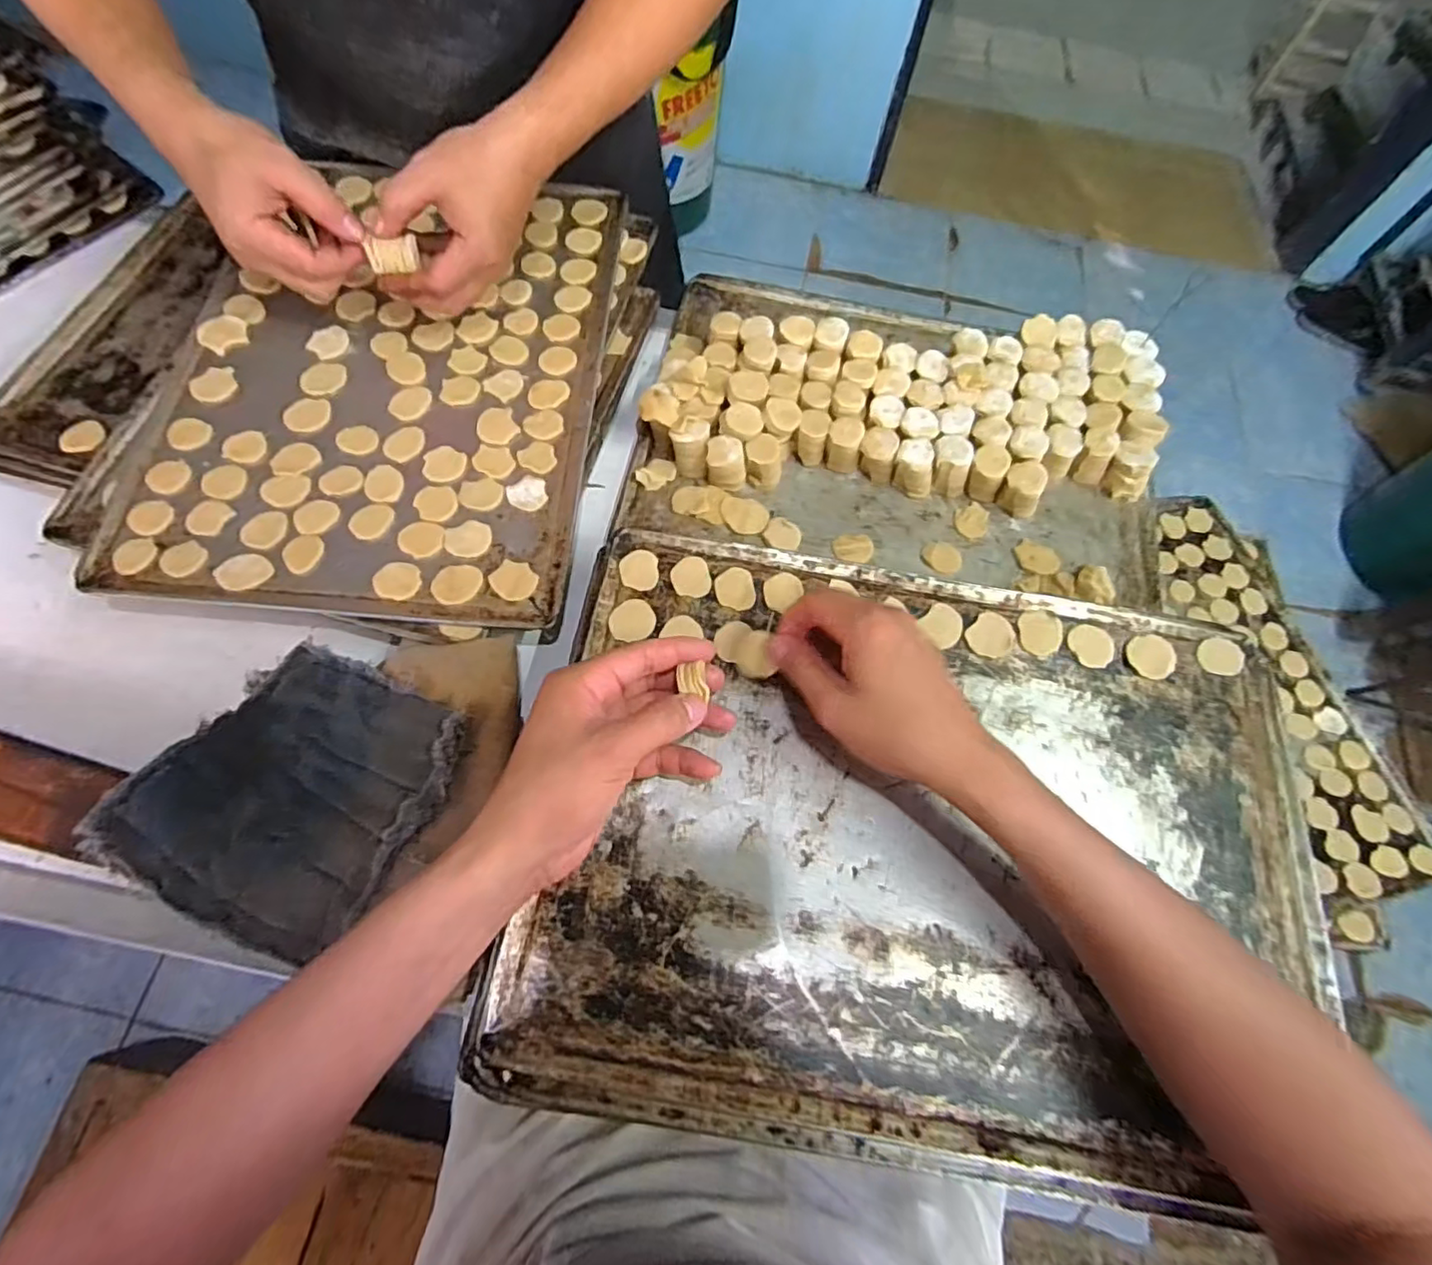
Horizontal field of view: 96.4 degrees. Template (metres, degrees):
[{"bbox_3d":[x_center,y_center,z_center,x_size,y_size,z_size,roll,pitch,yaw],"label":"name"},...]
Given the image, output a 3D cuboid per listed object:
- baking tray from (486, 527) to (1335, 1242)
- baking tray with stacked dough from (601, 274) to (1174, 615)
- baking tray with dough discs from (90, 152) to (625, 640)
[{"bbox_3d":[0.132,0.120,0.391,0.460,0.022,0.338,9,64,1],"label":"baking tray"},{"bbox_3d":[0.165,-0.192,0.571,0.440,0.059,0.288,10,66,1],"label":"baking tray with stacked dough"},{"bbox_3d":[-0.262,-0.223,0.530,0.325,0.018,0.445,4,64,-1],"label":"baking tray with dough discs"}]

